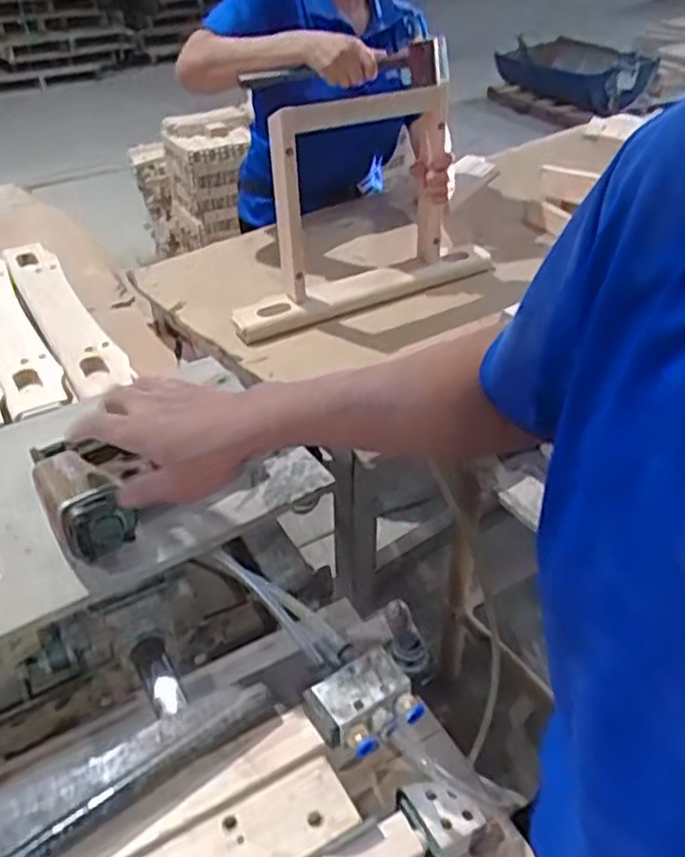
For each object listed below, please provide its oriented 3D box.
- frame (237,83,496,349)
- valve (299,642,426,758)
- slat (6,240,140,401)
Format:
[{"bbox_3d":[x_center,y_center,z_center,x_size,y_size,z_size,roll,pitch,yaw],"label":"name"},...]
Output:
[{"bbox_3d":[0.034,-0.372,1.190,0.489,0.316,0.080,-20,42,-22],"label":"frame"},{"bbox_3d":[0.017,0.206,0.552,0.077,0.023,0.061,-24,41,-26],"label":"valve"},{"bbox_3d":[-0.403,-0.168,1.048,0.077,0.046,0.444,-22,40,-24],"label":"slat"}]

